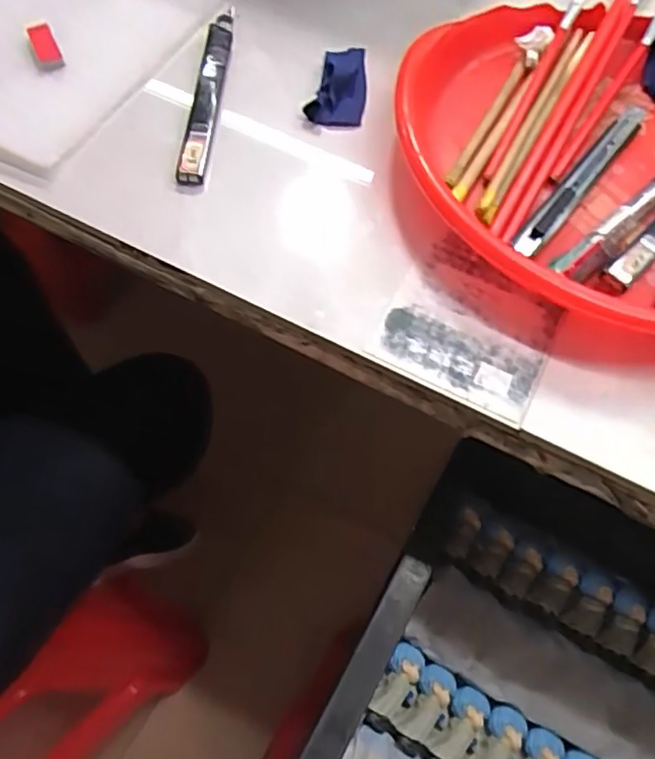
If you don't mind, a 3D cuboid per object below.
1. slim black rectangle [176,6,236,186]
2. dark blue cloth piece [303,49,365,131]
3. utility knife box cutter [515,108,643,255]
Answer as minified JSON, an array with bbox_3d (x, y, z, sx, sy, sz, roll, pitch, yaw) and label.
[{"bbox_3d":[-0.070,-0.169,0.366,0.016,0.007,0.136,5,65,0],"label":"slim black rectangle"},{"bbox_3d":[0.009,-0.177,0.372,0.032,0.013,0.058,11,65,3],"label":"dark blue cloth piece"},{"bbox_3d":[0.140,-0.113,0.338,0.014,0.006,0.135,37,69,14],"label":"utility knife box cutter"}]

